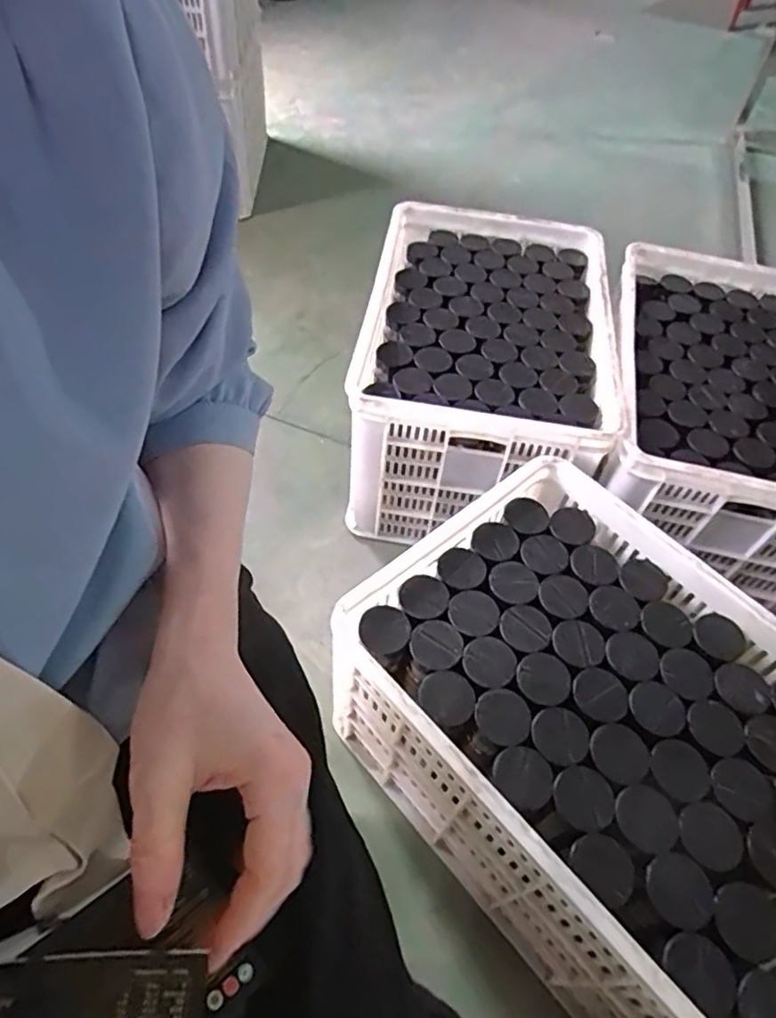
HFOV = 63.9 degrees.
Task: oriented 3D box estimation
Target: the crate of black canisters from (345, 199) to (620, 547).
[{"bbox_3d":[0.168,-0.272,1.218,0.416,0.324,0.603,9,53,1],"label":"crate of black canisters"}]

